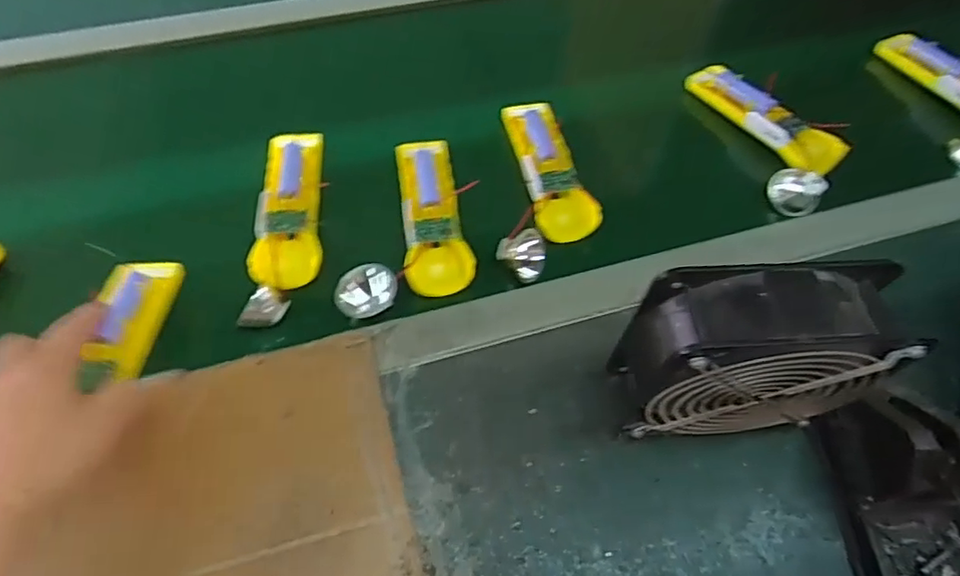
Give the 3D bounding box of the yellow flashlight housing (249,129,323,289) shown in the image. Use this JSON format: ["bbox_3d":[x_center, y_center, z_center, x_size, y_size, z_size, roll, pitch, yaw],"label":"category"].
[{"bbox_3d":[-0.164,-0.073,0.517,0.054,0.021,0.165,-5,64,-6],"label":"yellow flashlight housing"}]

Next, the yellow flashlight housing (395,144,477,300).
[{"bbox_3d":[-0.040,-0.065,0.521,0.053,0.027,0.158,-5,60,-6],"label":"yellow flashlight housing"}]

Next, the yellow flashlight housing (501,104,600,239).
[{"bbox_3d":[0.062,-0.110,0.546,0.052,0.024,0.153,-10,61,-9],"label":"yellow flashlight housing"}]

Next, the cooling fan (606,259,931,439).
[{"bbox_3d":[0.168,0.047,0.390,0.142,0.155,0.063,-2,60,-4],"label":"cooling fan"}]

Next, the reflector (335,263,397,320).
[{"bbox_3d":[-0.091,0.002,0.480,0.046,0.035,0.034,8,59,1],"label":"reflector"}]

